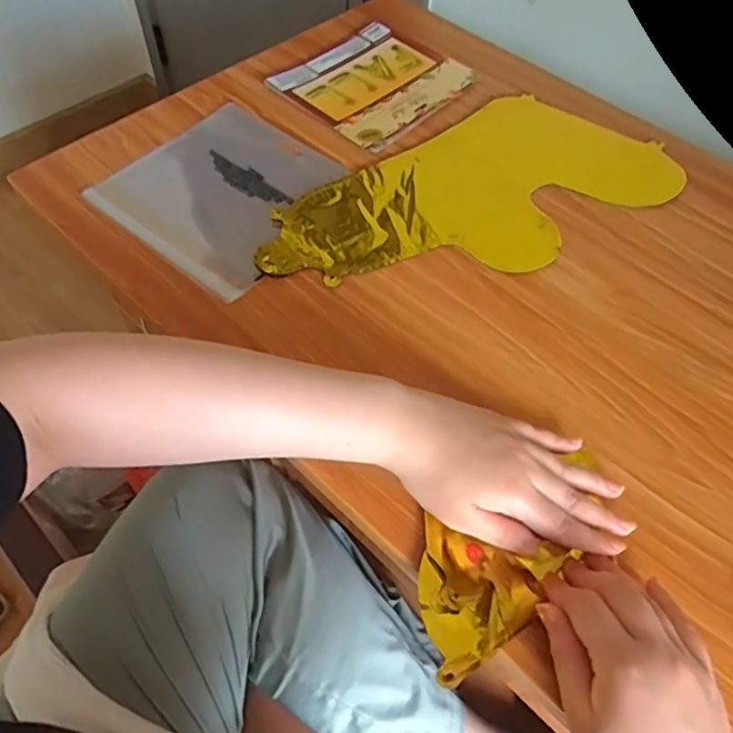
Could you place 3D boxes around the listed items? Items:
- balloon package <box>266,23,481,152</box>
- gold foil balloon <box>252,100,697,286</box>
[{"bbox_3d":[0.009,-0.328,0.655,0.158,0.006,0.183,38,64,19],"label":"balloon package"},{"bbox_3d":[0.105,-0.166,0.560,0.419,0.013,0.187,-27,63,-18],"label":"gold foil balloon"}]

